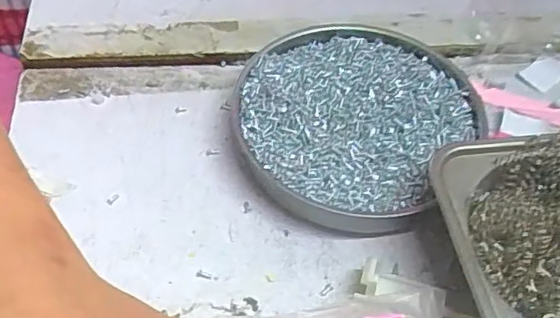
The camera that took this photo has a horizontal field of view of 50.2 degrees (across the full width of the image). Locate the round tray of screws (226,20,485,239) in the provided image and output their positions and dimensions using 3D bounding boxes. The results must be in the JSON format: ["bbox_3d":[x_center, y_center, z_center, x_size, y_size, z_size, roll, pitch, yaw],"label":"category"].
[{"bbox_3d":[0.040,-0.022,0.338,0.122,0.026,0.133,3,51,-4],"label":"round tray of screws"}]

